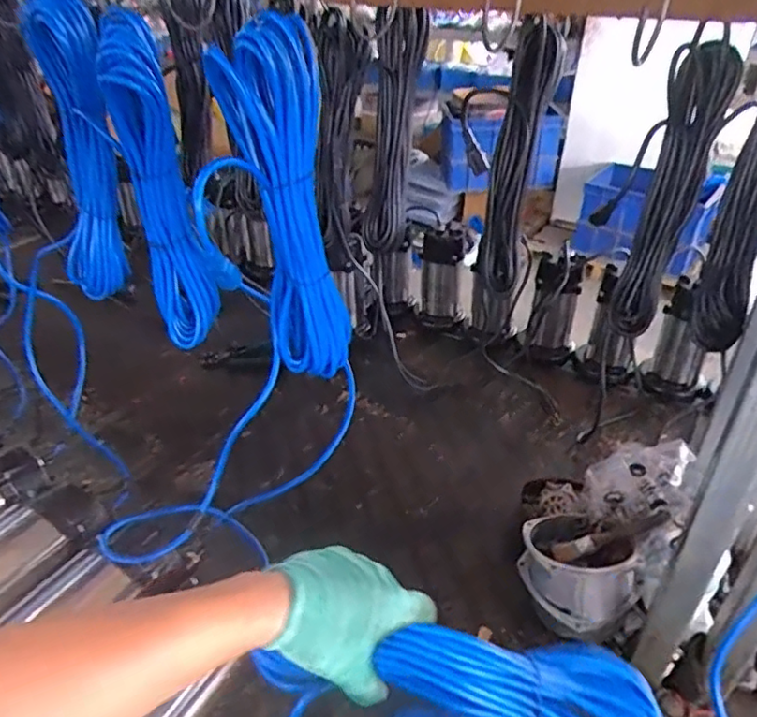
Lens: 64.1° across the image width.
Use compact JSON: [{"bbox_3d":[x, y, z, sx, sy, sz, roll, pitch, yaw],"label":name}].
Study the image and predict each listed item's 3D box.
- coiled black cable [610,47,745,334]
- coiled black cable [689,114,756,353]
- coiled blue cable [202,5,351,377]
[{"bbox_3d":[0.347,-0.189,0.729,0.062,0.331,0.057,19,38,24],"label":"coiled black cable"},{"bbox_3d":[0.415,-0.177,0.668,0.065,0.341,0.064,18,38,23],"label":"coiled black cable"},{"bbox_3d":[-0.096,-0.147,0.628,0.117,0.353,0.087,-6,35,-10],"label":"coiled blue cable"}]

